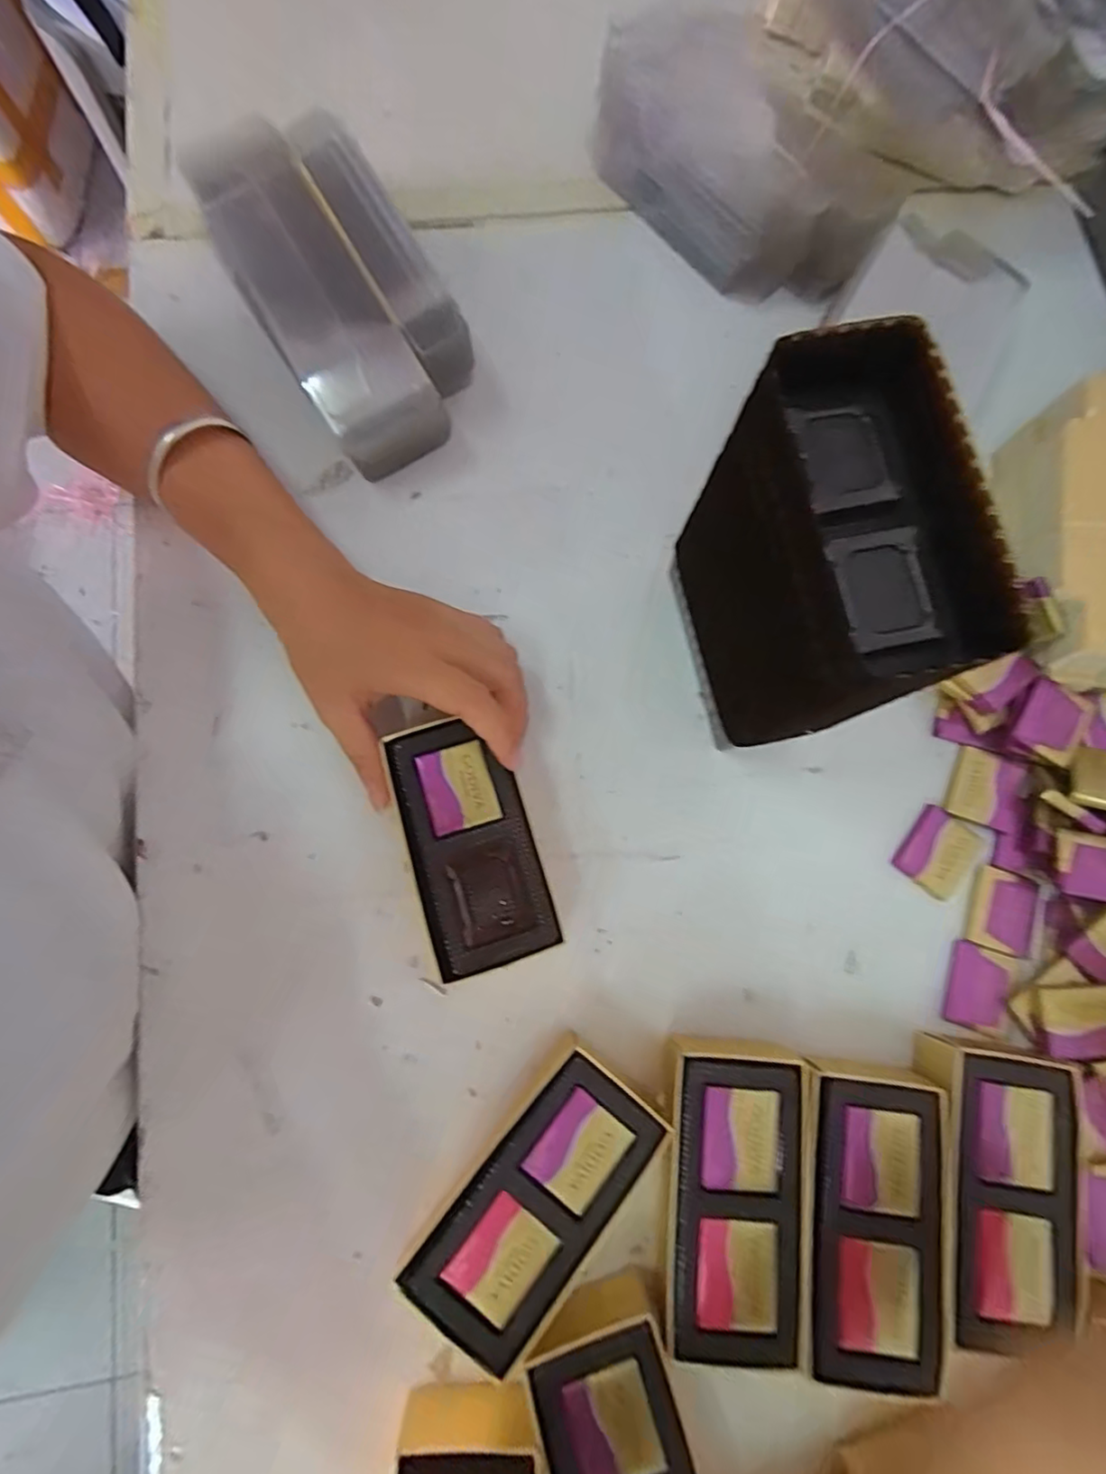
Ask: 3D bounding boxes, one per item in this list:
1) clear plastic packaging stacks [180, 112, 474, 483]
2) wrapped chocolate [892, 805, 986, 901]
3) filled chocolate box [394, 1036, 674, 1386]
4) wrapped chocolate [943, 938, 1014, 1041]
[{"bbox_3d":[-0.123,-0.252,0.345,0.092,0.062,0.208,-31,81,-8],"label":"clear plastic packaging stacks"},{"bbox_3d":[0.199,0.060,0.311,0.032,0.004,0.040,39,79,6],"label":"wrapped chocolate"},{"bbox_3d":[-0.005,0.195,0.260,0.057,0.029,0.115,40,79,6],"label":"filled chocolate box"},{"bbox_3d":[0.212,0.126,0.301,0.030,0.004,0.040,17,77,1],"label":"wrapped chocolate"}]

